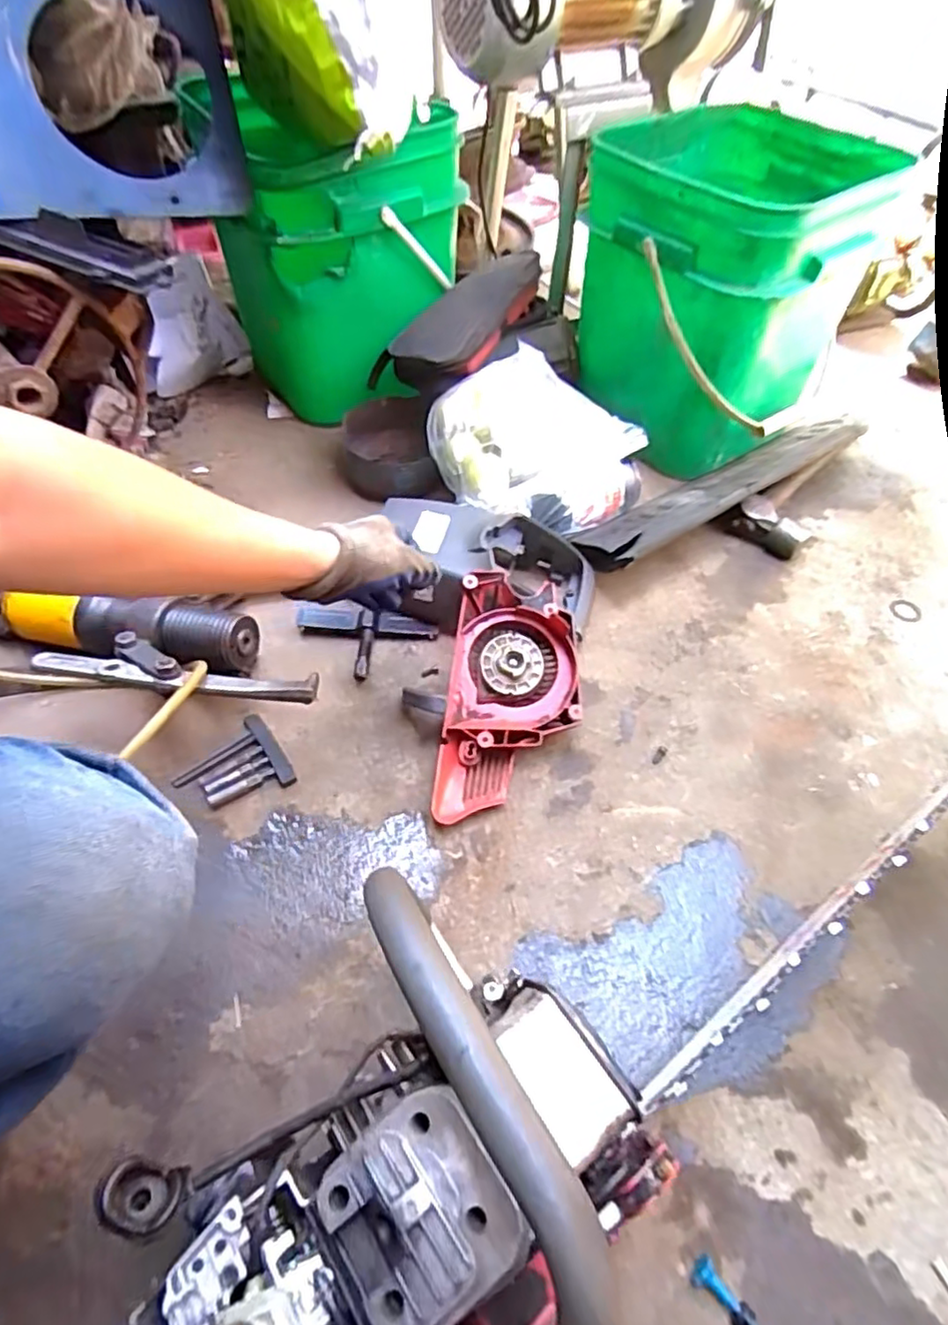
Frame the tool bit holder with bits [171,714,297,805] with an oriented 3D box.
[{"bbox_3d":[-0.231,0.102,0.612,0.092,0.010,0.082,-30,58,-20],"label":"tool bit holder with bits"}]

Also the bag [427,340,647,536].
[{"bbox_3d":[0.072,-0.257,0.766,0.223,0.119,0.188,-26,56,-17],"label":"bag"}]

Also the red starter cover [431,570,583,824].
[{"bbox_3d":[0.037,0.039,0.631,0.127,0.048,0.239,8,73,0],"label":"red starter cover"}]

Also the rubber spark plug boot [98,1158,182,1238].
[{"bbox_3d":[-0.174,0.278,0.332,0.032,0.028,0.027,14,57,9],"label":"rubber spark plug boot"}]

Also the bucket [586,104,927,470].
[{"bbox_3d":[0.291,-0.442,0.791,0.281,0.311,0.278,32,60,23],"label":"bucket"}]

